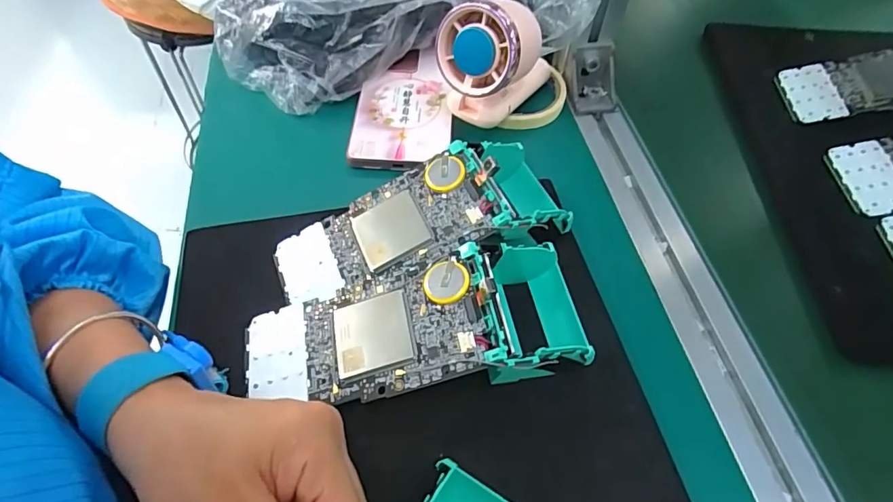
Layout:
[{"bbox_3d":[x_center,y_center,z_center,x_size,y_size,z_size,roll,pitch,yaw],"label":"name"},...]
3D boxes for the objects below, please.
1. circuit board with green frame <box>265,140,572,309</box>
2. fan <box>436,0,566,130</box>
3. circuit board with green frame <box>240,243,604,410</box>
[{"bbox_3d":[-0.012,-0.022,0.295,0.173,0.052,0.074,-18,59,-14],"label":"circuit board with green frame"},{"bbox_3d":[0.053,-0.139,0.358,0.119,0.091,0.044,-30,62,-20],"label":"fan"},{"bbox_3d":[-0.018,0.038,0.257,0.175,0.038,0.069,-5,56,-5],"label":"circuit board with green frame"}]

